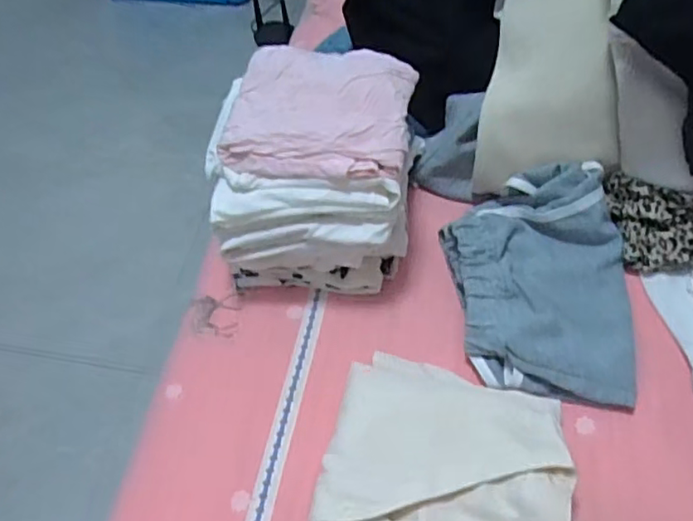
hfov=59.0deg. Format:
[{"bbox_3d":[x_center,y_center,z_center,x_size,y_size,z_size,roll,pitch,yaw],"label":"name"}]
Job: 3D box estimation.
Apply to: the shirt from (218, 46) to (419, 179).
[{"bbox_3d":[-0.026,-0.165,0.660,0.188,0.031,0.204,4,54,8],"label":"shirt"}]

